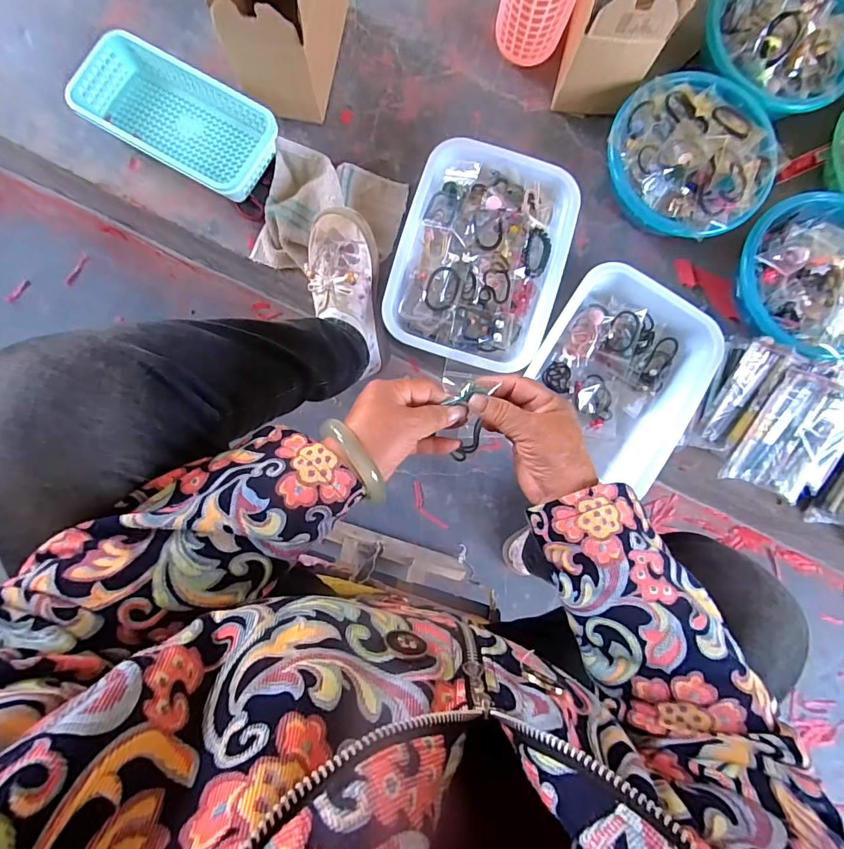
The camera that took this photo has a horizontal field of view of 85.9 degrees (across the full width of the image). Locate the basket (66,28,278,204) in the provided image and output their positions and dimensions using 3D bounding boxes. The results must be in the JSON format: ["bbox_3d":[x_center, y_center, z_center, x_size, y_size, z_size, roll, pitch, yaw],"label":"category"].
[{"bbox_3d":[-0.330,-0.425,0.627,0.255,0.057,0.139,29,85,0],"label":"basket"}]

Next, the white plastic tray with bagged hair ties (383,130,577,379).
[{"bbox_3d":[0.078,-0.225,0.622,0.214,0.069,0.280,15,85,-2],"label":"white plastic tray with bagged hair ties"}]

